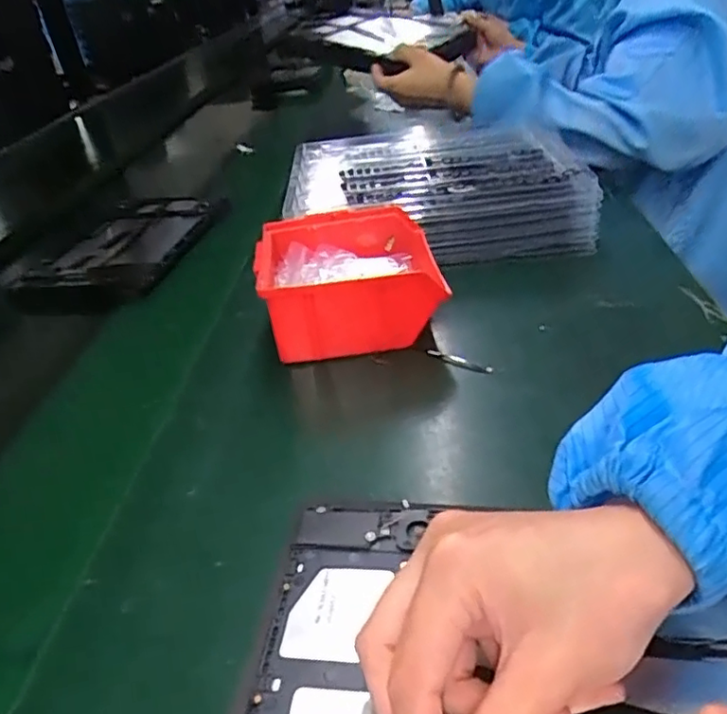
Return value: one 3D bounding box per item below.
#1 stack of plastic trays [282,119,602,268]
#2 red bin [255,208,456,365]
[{"bbox_3d":[0.065,-0.175,0.633,0.278,0.068,0.256,-8,34,1],"label":"stack of plastic trays"},{"bbox_3d":[-0.011,-0.058,0.487,0.140,0.075,0.132,-8,34,1],"label":"red bin"}]

